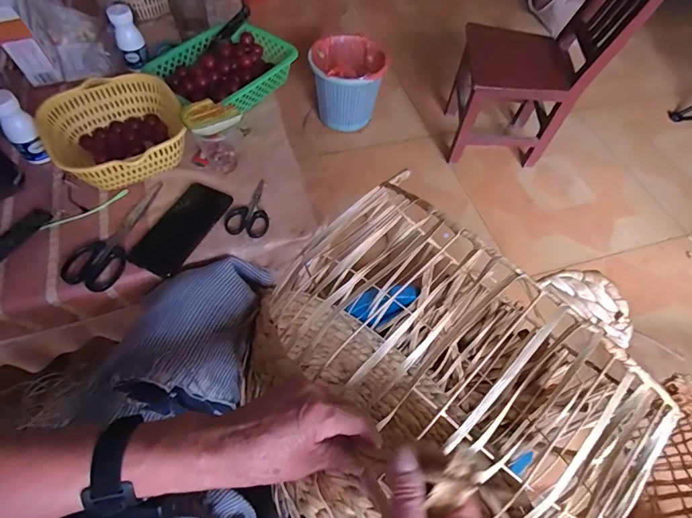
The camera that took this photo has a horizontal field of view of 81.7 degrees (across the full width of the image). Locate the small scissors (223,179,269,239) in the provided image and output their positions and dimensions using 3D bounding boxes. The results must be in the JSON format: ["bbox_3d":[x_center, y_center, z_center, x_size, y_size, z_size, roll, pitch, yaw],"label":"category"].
[{"bbox_3d":[-0.148,-0.082,0.638,0.066,0.012,0.108,13,59,4],"label":"small scissors"}]

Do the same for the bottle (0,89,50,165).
[{"bbox_3d":[-0.505,-0.202,0.619,0.042,0.110,0.044,38,63,18],"label":"bottle"}]

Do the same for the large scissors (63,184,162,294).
[{"bbox_3d":[-0.338,-0.043,0.593,0.074,0.015,0.196,12,58,4],"label":"large scissors"}]

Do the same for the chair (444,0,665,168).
[{"bbox_3d":[0.539,-0.577,1.168,0.341,0.549,0.309,7,58,1],"label":"chair"}]

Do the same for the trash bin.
[{"bbox_3d":[0.001,-0.572,1.331,0.236,0.220,0.231,3,58,-2],"label":"trash bin"}]

